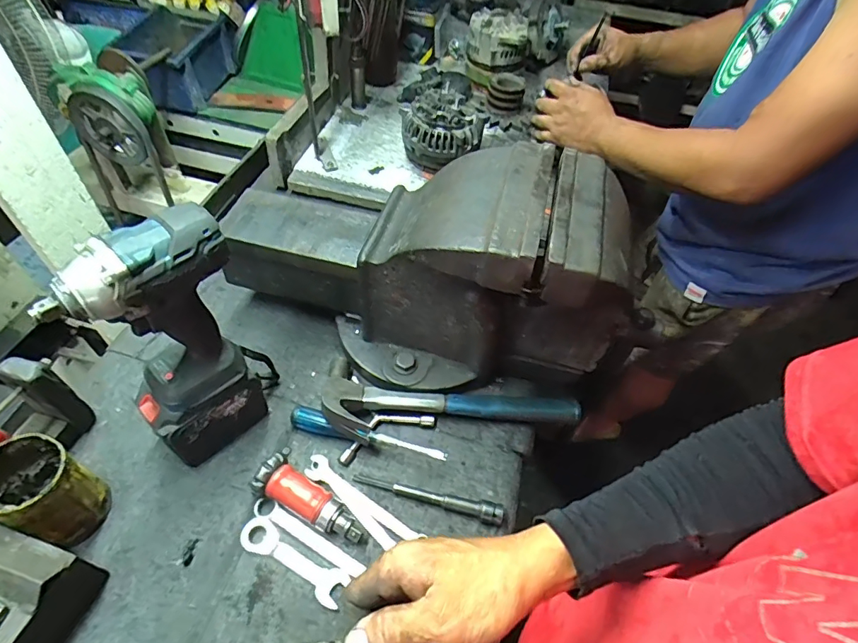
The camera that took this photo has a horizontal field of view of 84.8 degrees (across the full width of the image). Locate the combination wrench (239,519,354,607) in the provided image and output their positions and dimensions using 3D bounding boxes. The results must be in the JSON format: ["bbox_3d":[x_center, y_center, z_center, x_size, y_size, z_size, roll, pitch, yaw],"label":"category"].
[{"bbox_3d":[-0.143,0.251,0.496,0.124,0.009,0.034,26,54,15],"label":"combination wrench"}]

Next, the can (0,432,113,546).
[{"bbox_3d":[-0.380,0.171,0.470,0.082,0.115,0.071,25,53,14],"label":"can"}]

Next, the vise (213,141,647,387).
[{"bbox_3d":[-0.011,-0.068,0.577,0.503,0.250,0.190,10,51,3],"label":"vise"}]

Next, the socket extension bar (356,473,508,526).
[{"bbox_3d":[-0.002,0.204,0.544,0.176,0.019,0.021,12,51,4],"label":"socket extension bar"}]

